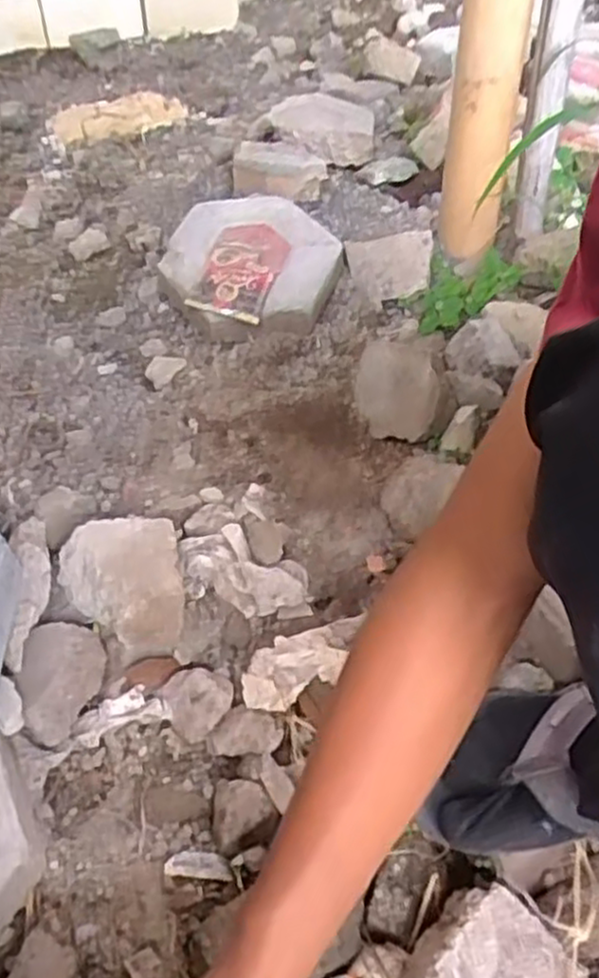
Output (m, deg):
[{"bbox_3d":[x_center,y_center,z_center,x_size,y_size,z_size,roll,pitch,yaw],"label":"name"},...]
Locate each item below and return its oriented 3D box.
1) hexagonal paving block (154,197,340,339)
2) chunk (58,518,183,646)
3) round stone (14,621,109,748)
[{"bbox_3d":[-0.059,-0.277,0.937,0.214,0.084,0.209,-23,53,-17],"label":"hexagonal paving block"},{"bbox_3d":[-0.152,0.078,0.642,0.100,0.071,0.110,-12,51,-8],"label":"chunk"},{"bbox_3d":[-0.197,0.157,0.631,0.069,0.040,0.099,-14,51,-11],"label":"round stone"}]

